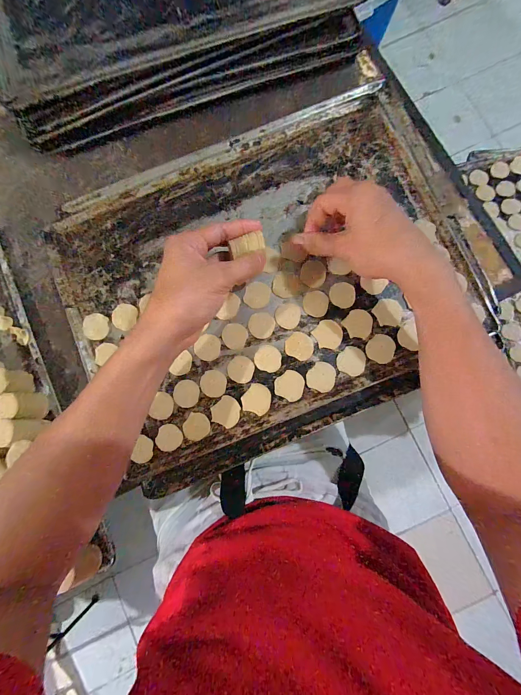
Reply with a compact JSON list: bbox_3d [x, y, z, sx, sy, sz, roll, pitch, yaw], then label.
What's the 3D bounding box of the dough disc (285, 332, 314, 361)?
[{"bbox_3d":[0.045,-0.002,0.331,0.031,0.004,0.029,-1,82,5],"label":"dough disc"}]

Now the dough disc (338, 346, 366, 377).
[{"bbox_3d":[0.103,0.015,0.326,0.031,0.004,0.031,-1,82,5],"label":"dough disc"}]

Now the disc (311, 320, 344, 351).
[{"bbox_3d":[0.078,-0.015,0.332,0.032,0.004,0.033,-1,82,5],"label":"disc"}]

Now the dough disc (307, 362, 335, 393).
[{"bbox_3d":[0.069,0.032,0.324,0.031,0.004,0.032,-1,82,5],"label":"dough disc"}]

